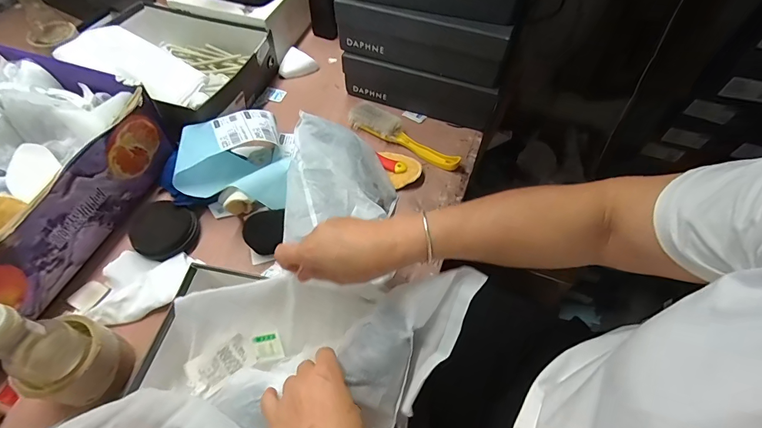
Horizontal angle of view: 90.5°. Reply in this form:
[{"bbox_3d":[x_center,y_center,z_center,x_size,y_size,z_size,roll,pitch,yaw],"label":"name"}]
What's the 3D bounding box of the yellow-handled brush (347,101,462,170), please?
[{"bbox_3d":[0.044,-0.147,0.693,0.227,0.032,0.048,28,60,15],"label":"yellow-handled brush"}]

